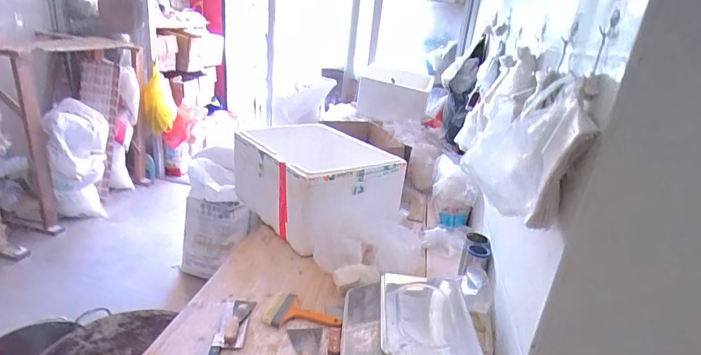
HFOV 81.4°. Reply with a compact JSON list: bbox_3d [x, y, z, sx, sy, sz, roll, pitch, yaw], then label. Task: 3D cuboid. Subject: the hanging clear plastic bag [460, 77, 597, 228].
[{"bbox_3d":[0.329,-0.046,0.770,0.105,0.236,0.198,-7,25,-31],"label":"hanging clear plastic bag"}]

